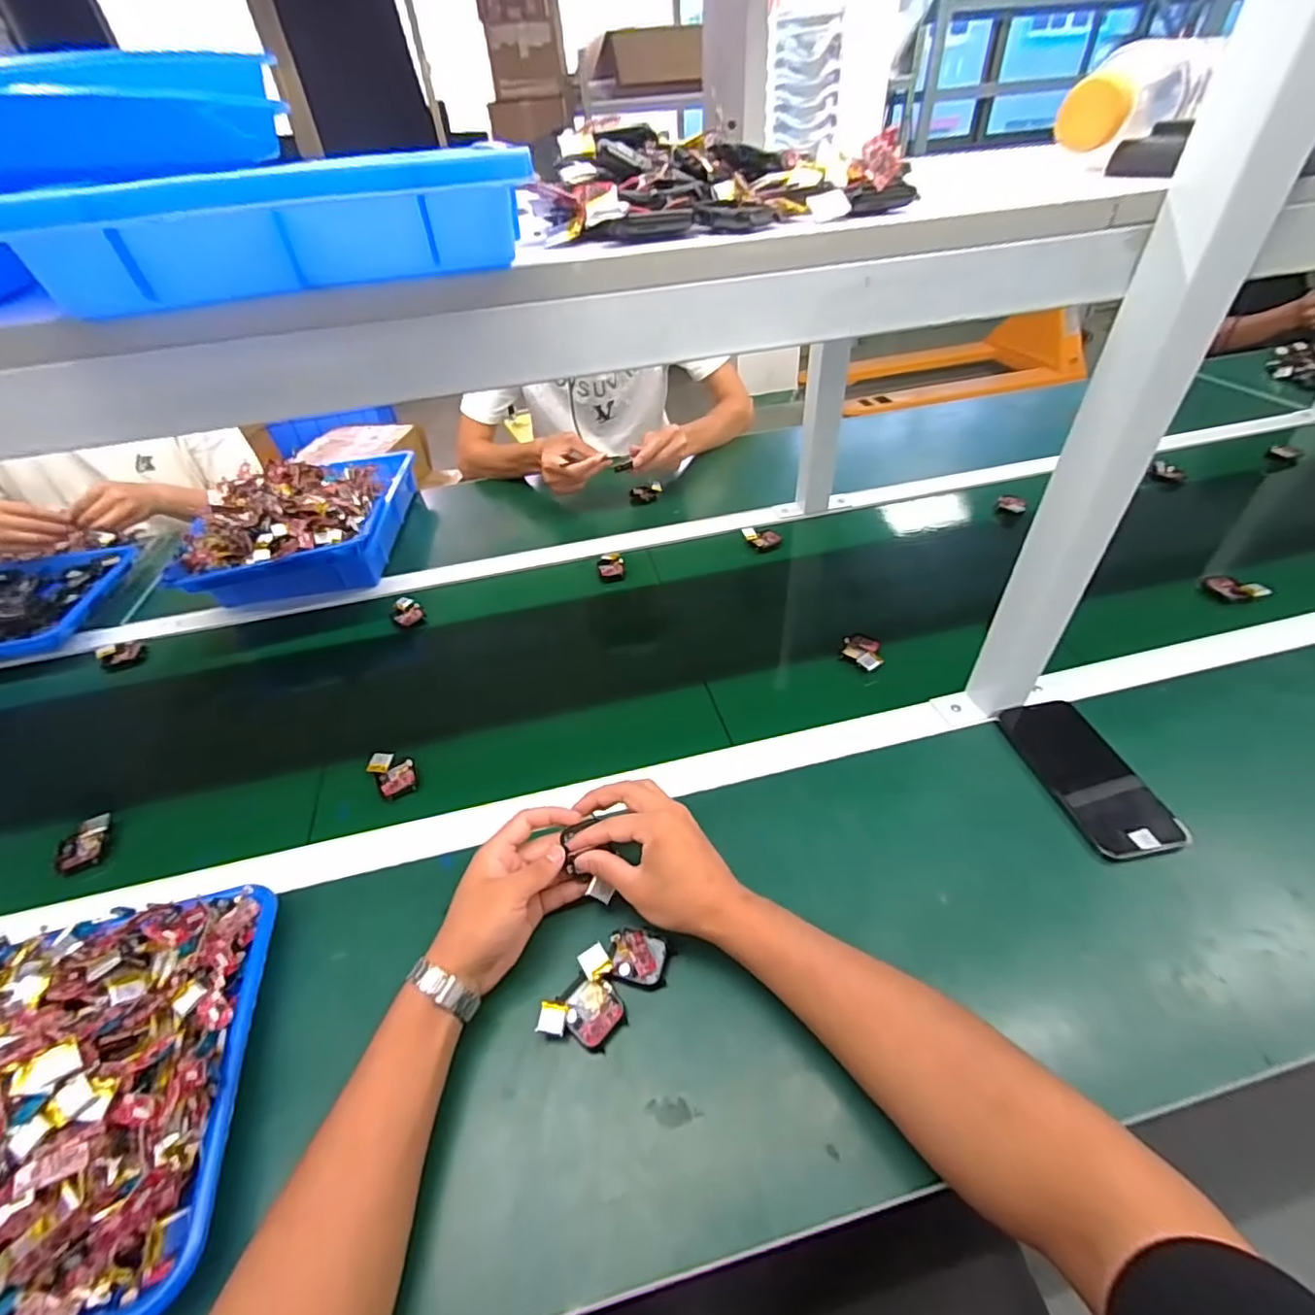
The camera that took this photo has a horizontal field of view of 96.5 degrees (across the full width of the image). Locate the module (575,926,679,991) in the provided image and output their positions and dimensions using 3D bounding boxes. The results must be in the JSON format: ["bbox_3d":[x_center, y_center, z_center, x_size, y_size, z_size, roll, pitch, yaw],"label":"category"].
[{"bbox_3d":[-0.023,0.225,0.443,0.064,0.014,0.039,0,43,6],"label":"module"}]

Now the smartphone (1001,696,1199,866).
[{"bbox_3d":[0.392,0.103,0.538,0.078,0.011,0.162,-8,43,-3],"label":"smartphone"}]

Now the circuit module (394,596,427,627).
[{"bbox_3d":[-0.335,-0.061,0.787,0.038,0.021,0.046,-26,47,-21],"label":"circuit module"}]

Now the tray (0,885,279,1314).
[{"bbox_3d":[-0.433,0.288,0.360,0.315,0.063,0.249,-14,43,-9],"label":"tray"}]

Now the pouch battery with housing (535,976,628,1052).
[{"bbox_3d":[-0.052,0.250,0.417,0.056,0.010,0.041,6,44,12],"label":"pouch battery with housing"}]

